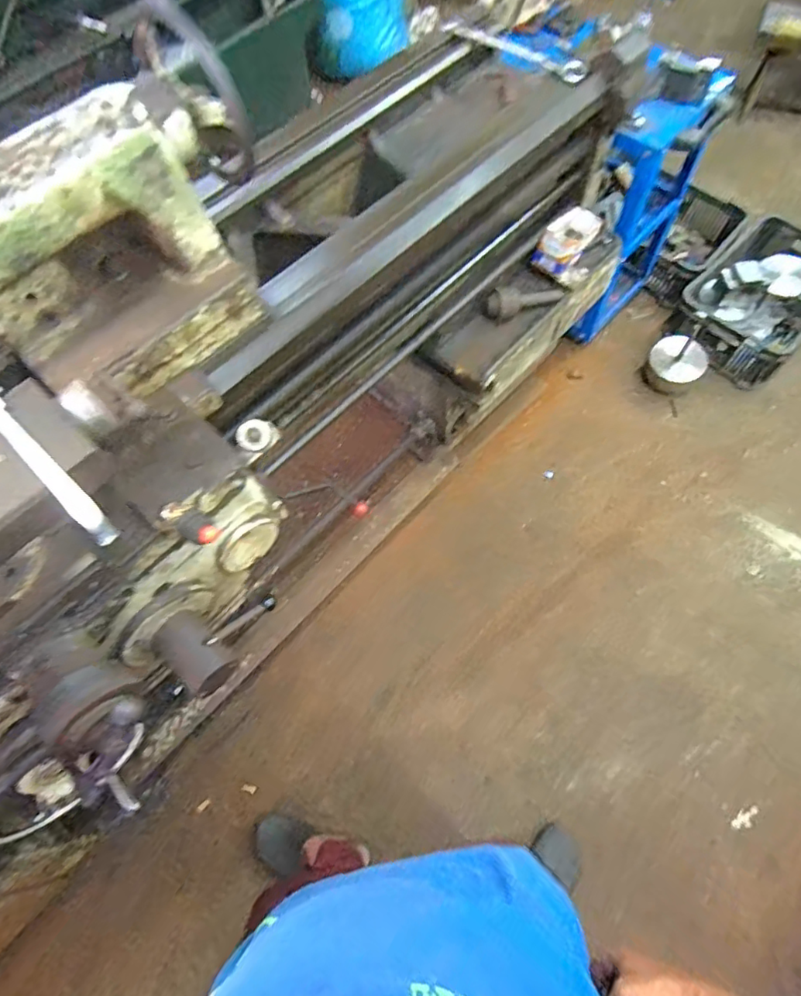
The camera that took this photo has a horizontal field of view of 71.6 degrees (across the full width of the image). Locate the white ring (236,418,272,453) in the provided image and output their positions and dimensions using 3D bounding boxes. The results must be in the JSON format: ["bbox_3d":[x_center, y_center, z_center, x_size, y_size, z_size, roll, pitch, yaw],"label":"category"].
[{"bbox_3d":[-0.223,-0.095,0.846,0.050,0.015,0.048,-36,108,-13],"label":"white ring"}]

